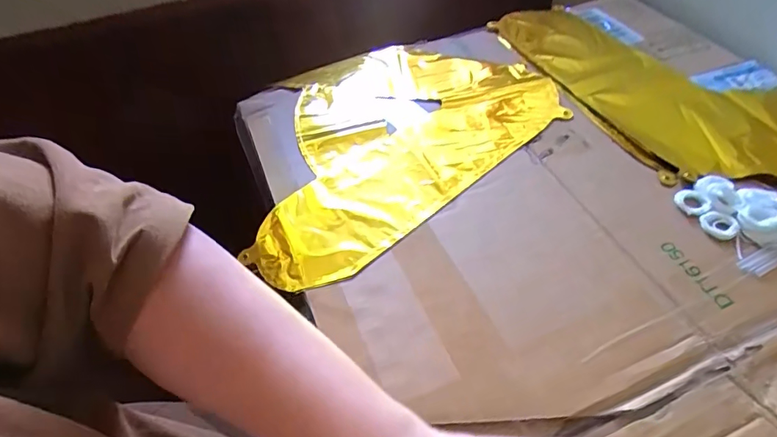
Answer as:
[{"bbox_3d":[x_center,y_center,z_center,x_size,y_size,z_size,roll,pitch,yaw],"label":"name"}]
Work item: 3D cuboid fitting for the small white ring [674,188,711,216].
[{"bbox_3d":[0.263,-0.014,0.400,0.028,0.006,0.027,-2,49,2],"label":"small white ring"}]

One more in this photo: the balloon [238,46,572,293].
[{"bbox_3d":[-0.016,-0.101,0.494,0.369,0.024,0.268,-36,56,-25],"label":"balloon"}]

